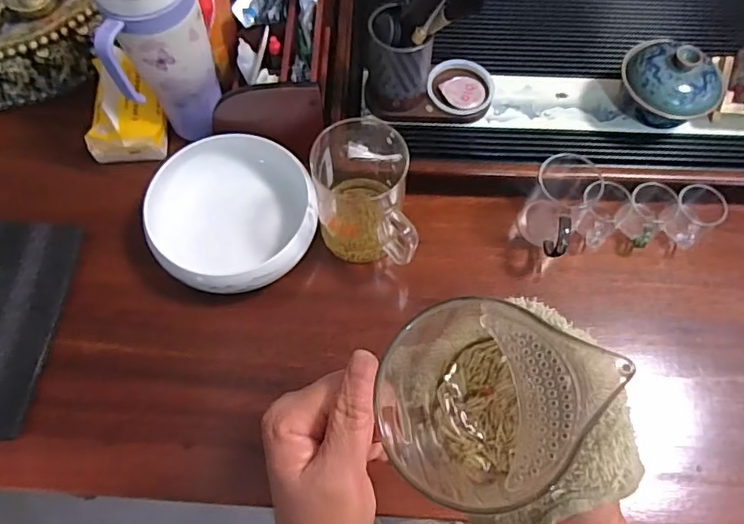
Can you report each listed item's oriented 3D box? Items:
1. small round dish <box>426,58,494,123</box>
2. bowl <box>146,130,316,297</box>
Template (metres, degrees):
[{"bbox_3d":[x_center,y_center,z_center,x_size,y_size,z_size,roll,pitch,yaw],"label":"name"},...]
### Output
[{"bbox_3d":[0.113,-0.216,0.674,0.083,0.026,0.077,0,67,0],"label":"small round dish"},{"bbox_3d":[-0.155,-0.049,0.613,0.179,0.079,0.178,29,69,11],"label":"bowl"}]

